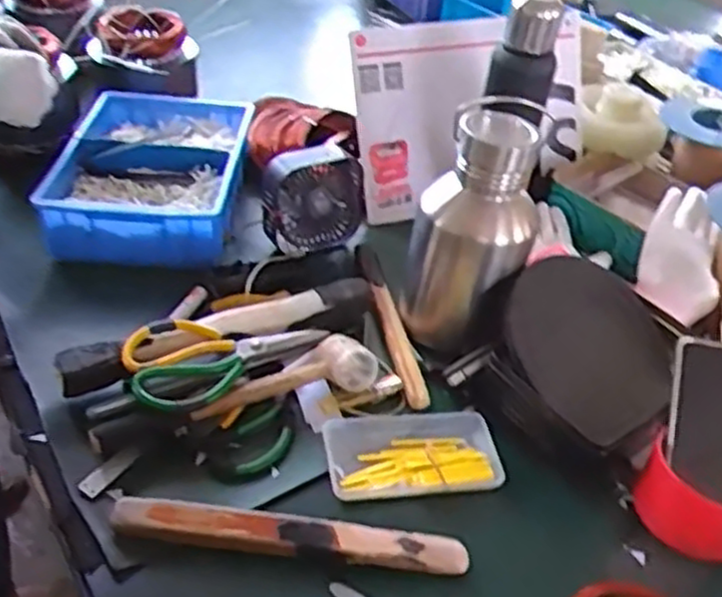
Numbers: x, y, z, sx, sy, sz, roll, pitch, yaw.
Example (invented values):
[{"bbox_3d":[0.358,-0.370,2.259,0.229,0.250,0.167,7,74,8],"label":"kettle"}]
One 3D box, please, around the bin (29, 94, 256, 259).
[{"bbox_3d":[-0.255,-0.155,0.949,0.210,0.079,0.302,2,39,-4],"label":"bin"}]

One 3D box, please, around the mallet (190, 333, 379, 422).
[{"bbox_3d":[-0.063,0.088,0.701,0.164,0.042,0.065,-27,50,-34],"label":"mallet"}]

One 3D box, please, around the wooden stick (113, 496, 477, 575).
[{"bbox_3d":[-0.056,0.188,0.603,0.278,0.030,0.031,5,39,-1],"label":"wooden stick"}]

